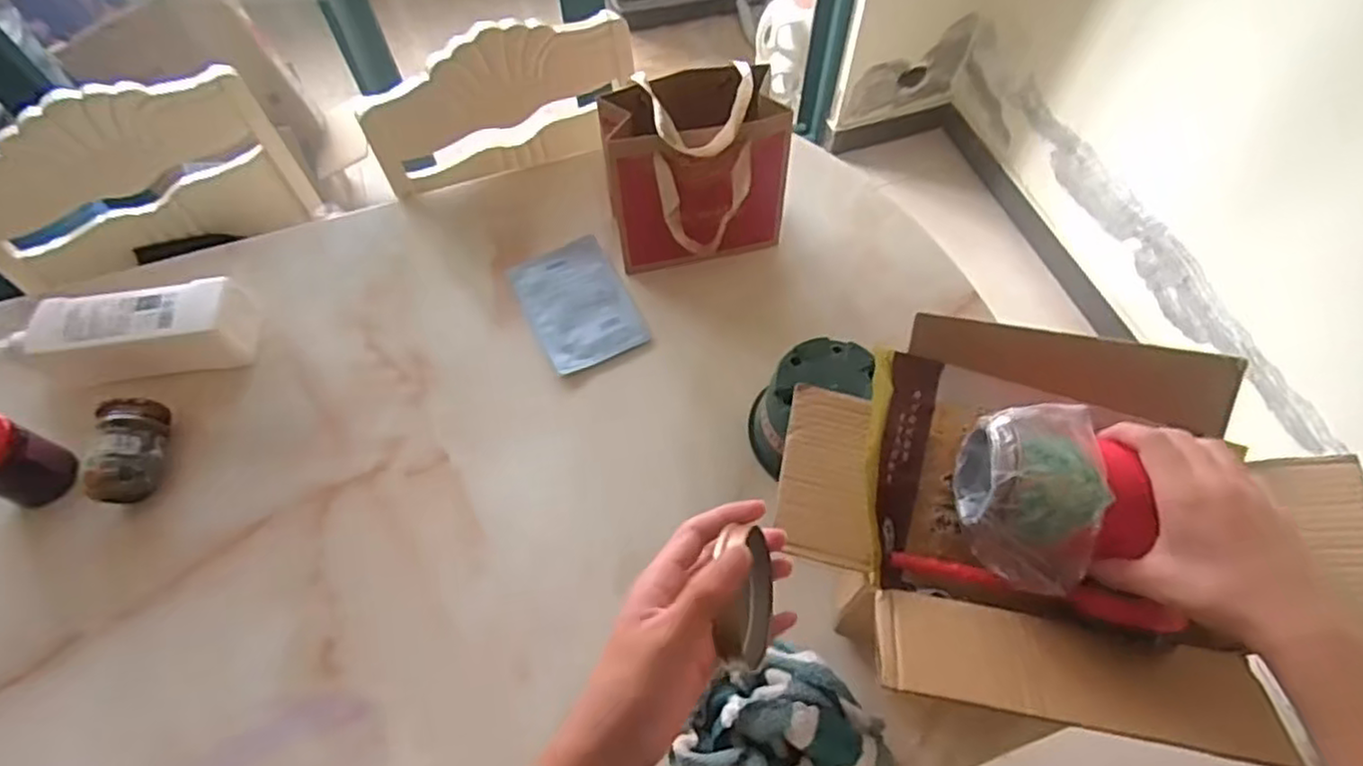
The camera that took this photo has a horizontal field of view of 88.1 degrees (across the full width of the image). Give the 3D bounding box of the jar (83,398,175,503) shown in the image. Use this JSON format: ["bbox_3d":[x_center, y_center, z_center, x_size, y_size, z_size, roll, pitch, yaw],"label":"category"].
[{"bbox_3d":[-0.570,0.072,0.730,0.057,0.070,0.105,-10,61,-5],"label":"jar"}]

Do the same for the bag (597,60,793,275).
[{"bbox_3d":[0.019,-0.227,0.799,0.189,0.215,0.104,-10,61,-5],"label":"bag"}]

